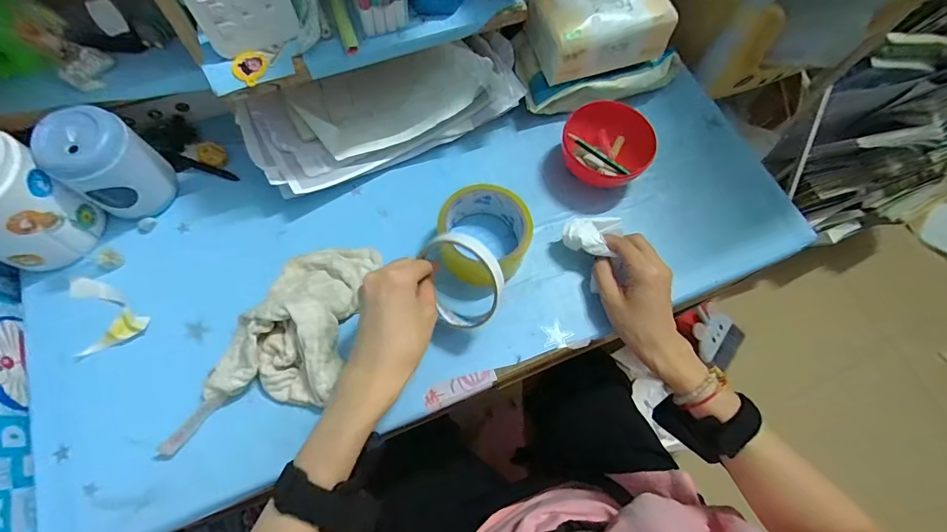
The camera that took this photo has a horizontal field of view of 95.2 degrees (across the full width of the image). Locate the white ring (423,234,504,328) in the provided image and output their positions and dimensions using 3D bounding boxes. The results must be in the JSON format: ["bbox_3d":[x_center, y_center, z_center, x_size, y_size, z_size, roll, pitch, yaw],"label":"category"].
[{"bbox_3d":[-0.010,0.012,0.381,0.085,0.078,0.014,54,35,-7],"label":"white ring"}]

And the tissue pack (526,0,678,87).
[{"bbox_3d":[0.138,-0.271,0.470,0.138,0.083,0.086,-23,71,-12],"label":"tissue pack"}]

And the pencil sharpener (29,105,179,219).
[{"bbox_3d":[-0.344,-0.094,0.413,0.057,0.102,0.071,36,71,11],"label":"pencil sharpener"}]

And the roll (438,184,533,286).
[{"bbox_3d":[0.013,-0.031,0.440,0.093,0.054,0.086,1,68,-2],"label":"roll"}]

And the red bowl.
[{"bbox_3d":[0.149,-0.134,0.491,0.083,0.056,0.097,-42,76,-17],"label":"red bowl"}]

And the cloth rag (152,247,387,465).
[{"bbox_3d":[-0.166,0.064,0.387,0.105,0.046,0.212,17,68,4],"label":"cloth rag"}]

